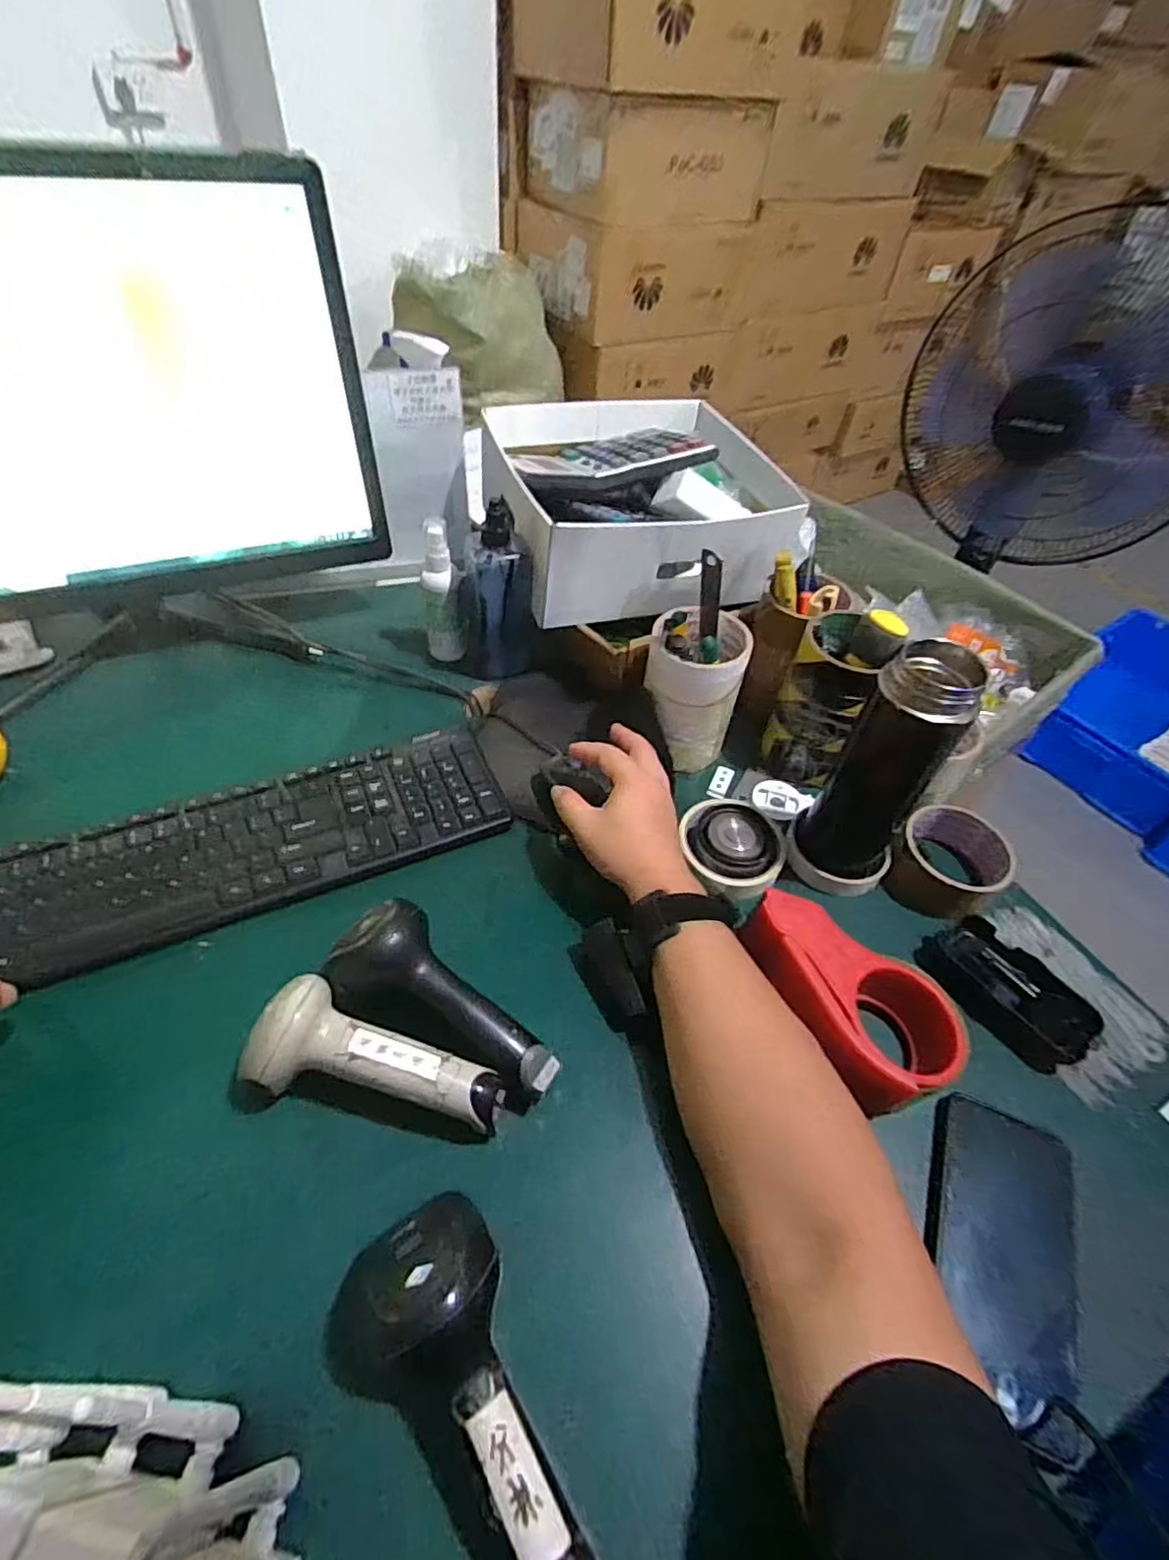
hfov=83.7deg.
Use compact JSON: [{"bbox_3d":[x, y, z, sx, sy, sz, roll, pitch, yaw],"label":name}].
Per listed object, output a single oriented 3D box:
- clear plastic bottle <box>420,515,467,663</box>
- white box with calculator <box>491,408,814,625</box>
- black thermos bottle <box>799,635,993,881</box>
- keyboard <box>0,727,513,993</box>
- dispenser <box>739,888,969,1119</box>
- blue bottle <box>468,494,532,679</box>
[{"bbox_3d":[-0.142,-0.183,0.652,0.040,0.148,0.030,-5,50,-10],"label":"clear plastic bottle"},{"bbox_3d":[0.054,-0.290,0.685,0.295,0.103,0.278,-5,50,-10],"label":"white box with calculator"},{"bbox_3d":[0.217,-0.007,0.472,0.067,0.191,0.060,34,54,22],"label":"black thermos bottle"},{"bbox_3d":[-0.260,0.053,0.512,0.392,0.018,0.124,-16,53,-20],"label":"keyboard"},{"bbox_3d":[0.179,0.142,0.445,0.088,0.051,0.151,-21,54,-23],"label":"dispenser"},{"bbox_3d":[-0.085,-0.175,0.636,0.064,0.163,0.048,-5,50,-10],"label":"blue bottle"}]

